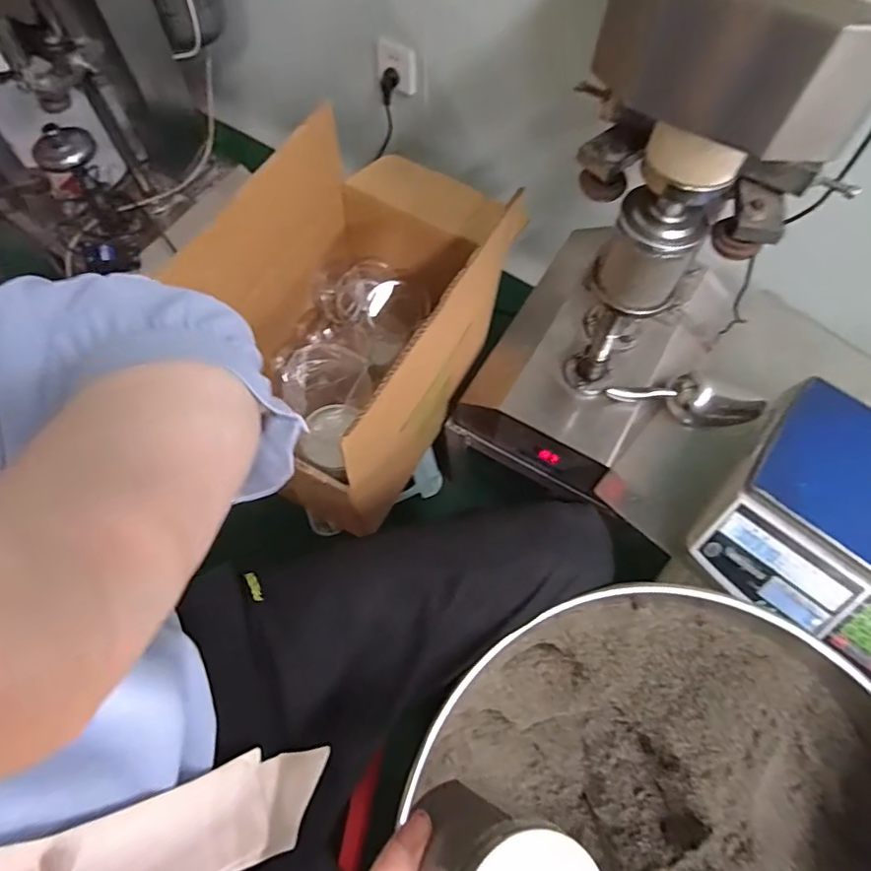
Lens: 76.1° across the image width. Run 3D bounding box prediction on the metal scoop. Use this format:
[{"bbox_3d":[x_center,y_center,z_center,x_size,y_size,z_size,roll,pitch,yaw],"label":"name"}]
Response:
[{"bbox_3d":[0.363,-0.055,0.805,0.225,0.052,0.070,15,66,6],"label":"metal scoop"}]

